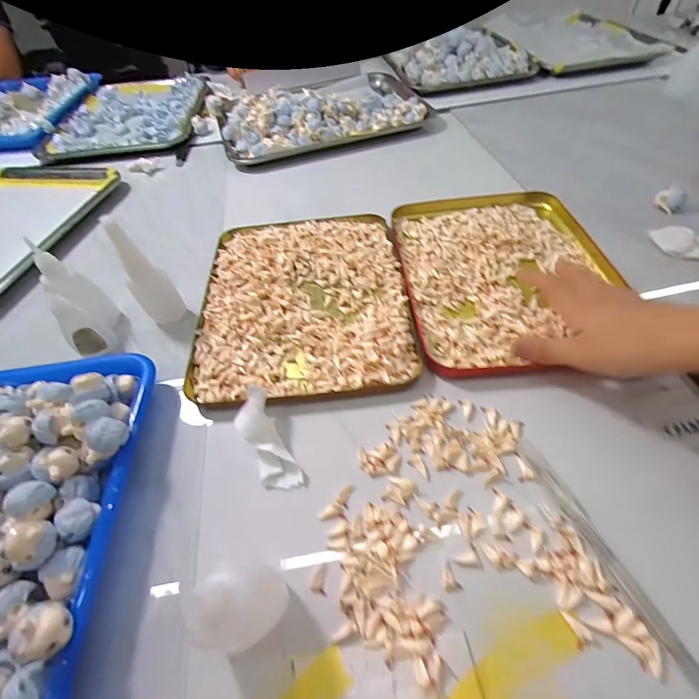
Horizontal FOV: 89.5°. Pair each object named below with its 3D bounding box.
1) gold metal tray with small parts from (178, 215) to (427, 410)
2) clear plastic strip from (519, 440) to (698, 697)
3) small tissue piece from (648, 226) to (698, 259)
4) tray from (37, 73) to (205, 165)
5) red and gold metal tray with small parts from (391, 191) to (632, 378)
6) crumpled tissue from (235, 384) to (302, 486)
[{"bbox_3d":[-0.046,-0.059,0.358,0.199,0.020,0.239,-7,54,0],"label":"gold metal tray with small parts"},{"bbox_3d":[0.155,0.124,0.210,0.013,0.010,0.154,-20,55,-10],"label":"clear plastic strip"},{"bbox_3d":[0.348,-0.112,0.365,0.053,0.009,0.038,8,55,10],"label":"small tissue piece"},{"bbox_3d":[-0.406,-0.451,0.682,0.250,0.026,0.332,-3,52,2],"label":"tray"},{"bbox_3d":[0.159,-0.090,0.367,0.203,0.015,0.254,-5,54,1],"label":"red and gold metal tray with small parts"},{"bbox_3d":[-0.062,0.066,0.261,0.027,0.016,0.076,-24,84,-13],"label":"crumpled tissue"}]

